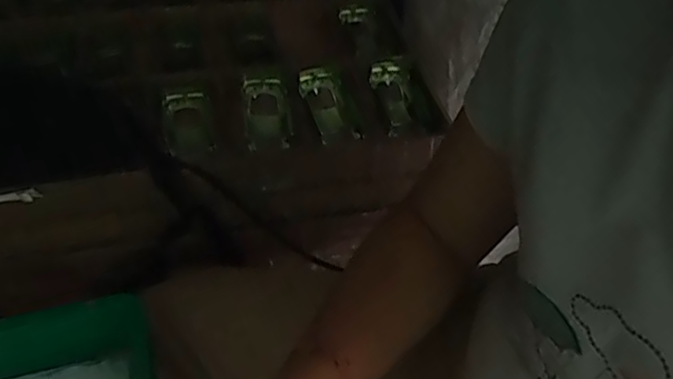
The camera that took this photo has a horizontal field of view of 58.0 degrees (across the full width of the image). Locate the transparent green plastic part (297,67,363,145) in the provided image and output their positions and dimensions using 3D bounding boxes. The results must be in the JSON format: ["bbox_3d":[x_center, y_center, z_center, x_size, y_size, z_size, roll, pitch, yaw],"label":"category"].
[{"bbox_3d":[-0.010,-0.096,0.696,0.045,0.014,0.099,-19,73,-19],"label":"transparent green plastic part"}]

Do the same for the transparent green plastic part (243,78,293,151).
[{"bbox_3d":[-0.078,-0.088,0.682,0.048,0.033,0.091,-6,47,-9],"label":"transparent green plastic part"}]

